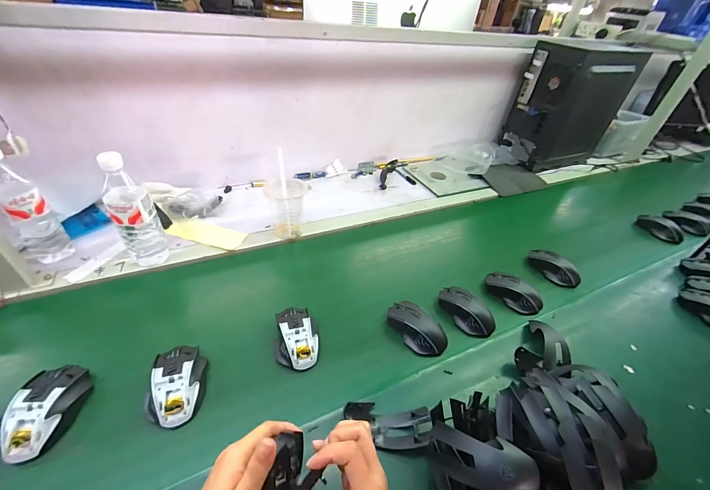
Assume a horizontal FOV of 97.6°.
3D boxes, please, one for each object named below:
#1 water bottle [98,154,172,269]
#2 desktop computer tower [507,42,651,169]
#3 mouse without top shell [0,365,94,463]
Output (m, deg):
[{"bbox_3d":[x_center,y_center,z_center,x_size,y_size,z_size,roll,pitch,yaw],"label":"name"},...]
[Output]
[{"bbox_3d":[-0.416,-0.065,0.580,0.070,0.209,0.077,-25,49,-32],"label":"water bottle"},{"bbox_3d":[0.776,-0.499,1.134,0.356,0.374,0.214,-12,44,-22],"label":"desktop computer tower"},{"bbox_3d":[-0.413,0.216,0.414,0.073,0.040,0.118,3,40,-5],"label":"mouse without top shell"}]

